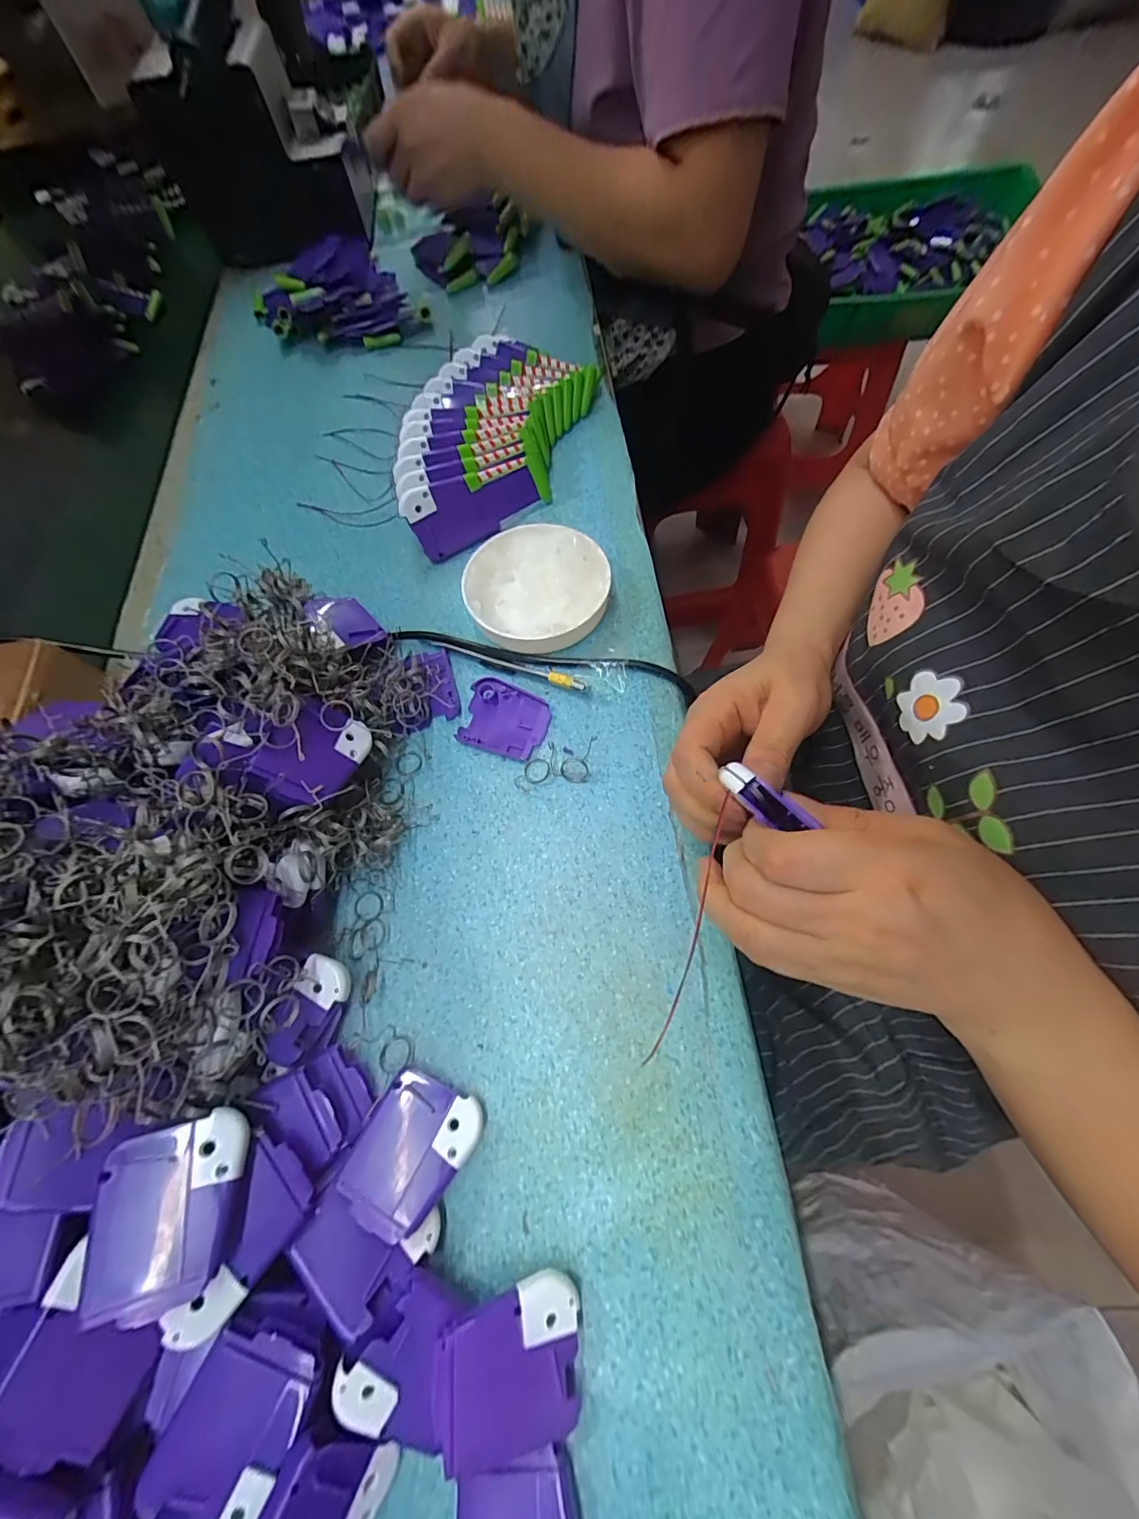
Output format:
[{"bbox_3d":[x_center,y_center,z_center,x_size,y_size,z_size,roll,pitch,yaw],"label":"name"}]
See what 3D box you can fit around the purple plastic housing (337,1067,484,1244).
[{"bbox_3d":[-0.079,0.193,0.250,0.051,0.010,0.061,26,53,18],"label":"purple plastic housing"}]

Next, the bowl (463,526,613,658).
[{"bbox_3d":[-0.024,-0.127,0.375,0.103,0.028,0.105,-2,68,5],"label":"bowl"}]

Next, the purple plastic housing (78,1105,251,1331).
[{"bbox_3d":[-0.167,0.190,0.212,0.051,0.017,0.062,0,58,-18],"label":"purple plastic housing"}]

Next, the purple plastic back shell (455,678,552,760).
[{"bbox_3d":[-0.045,-0.028,0.351,0.059,0.005,0.049,16,70,12],"label":"purple plastic back shell"}]

